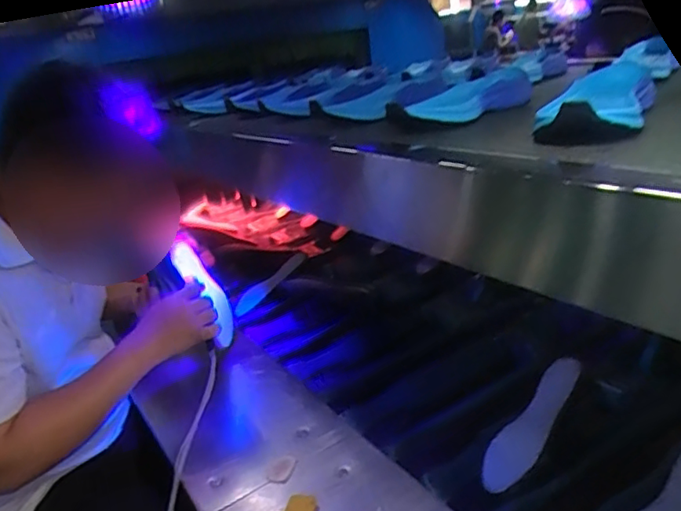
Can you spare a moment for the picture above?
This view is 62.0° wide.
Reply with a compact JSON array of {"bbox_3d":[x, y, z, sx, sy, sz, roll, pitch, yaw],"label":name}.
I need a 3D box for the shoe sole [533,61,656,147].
[{"bbox_3d":[0.256,-0.150,0.562,0.096,0.050,0.218,8,25,28],"label":"shoe sole"}]

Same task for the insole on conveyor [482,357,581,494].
[{"bbox_3d":[0.265,0.233,0.784,0.212,0.022,0.055,-50,35,-14],"label":"insole on conveyor"}]

